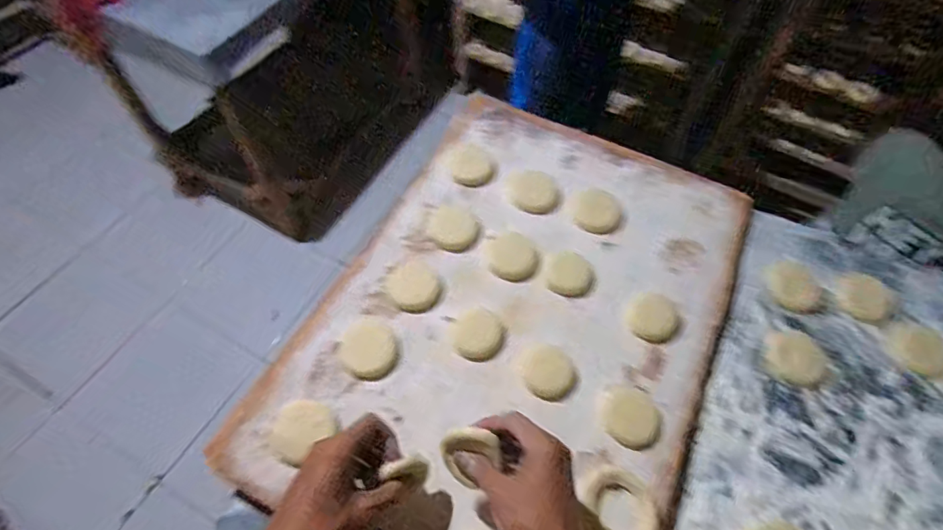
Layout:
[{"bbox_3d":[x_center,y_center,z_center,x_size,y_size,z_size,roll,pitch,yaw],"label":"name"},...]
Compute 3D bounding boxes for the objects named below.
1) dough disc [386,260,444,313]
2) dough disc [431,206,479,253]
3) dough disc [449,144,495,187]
[{"bbox_3d":[-0.066,0.024,0.584,0.063,0.007,0.067,1,60,-2],"label":"dough disc"},{"bbox_3d":[-0.021,-0.048,0.623,0.060,0.010,0.054,32,63,15],"label":"dough disc"},{"bbox_3d":[0.001,-0.136,0.674,0.059,0.012,0.067,1,60,-2],"label":"dough disc"}]

